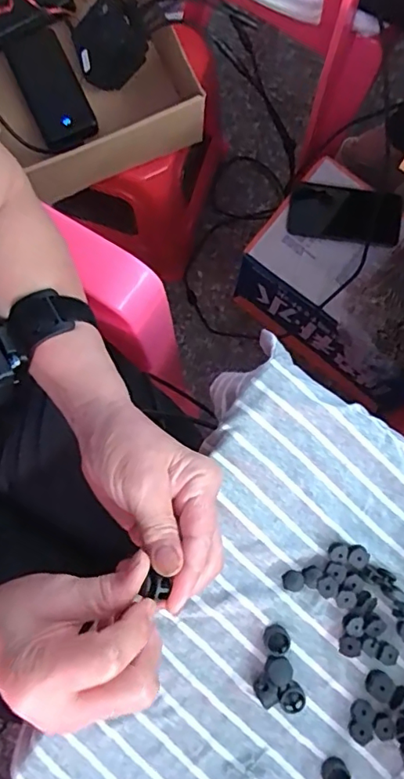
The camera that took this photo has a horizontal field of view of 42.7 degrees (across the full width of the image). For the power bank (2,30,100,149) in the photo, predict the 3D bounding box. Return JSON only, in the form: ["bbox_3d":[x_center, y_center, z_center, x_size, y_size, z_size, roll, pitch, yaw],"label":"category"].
[{"bbox_3d":[-0.199,-0.395,0.686,0.072,0.023,0.165,-25,82,-3],"label":"power bank"}]

